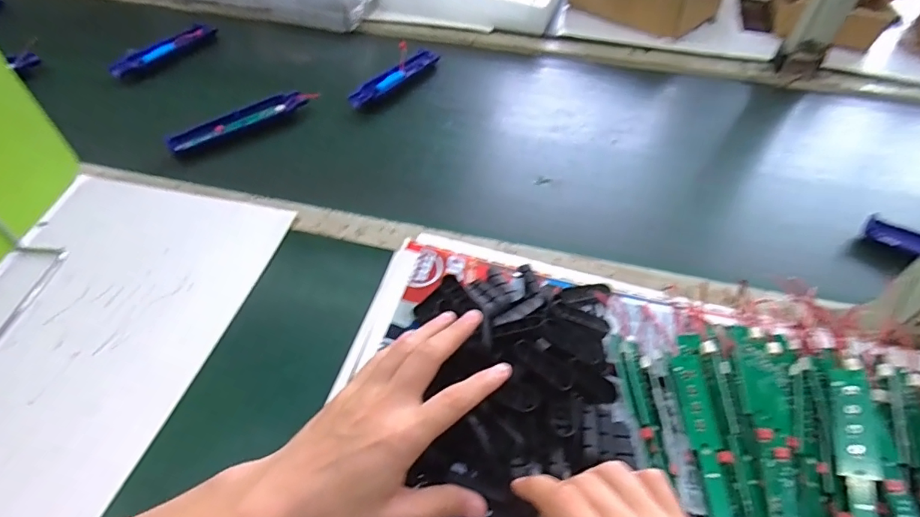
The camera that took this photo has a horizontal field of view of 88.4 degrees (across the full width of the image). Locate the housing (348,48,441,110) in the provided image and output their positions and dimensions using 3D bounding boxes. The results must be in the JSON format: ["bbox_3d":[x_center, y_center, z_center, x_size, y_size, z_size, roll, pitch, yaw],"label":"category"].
[{"bbox_3d":[-0.090,-0.255,0.673,0.031,0.021,0.176,27,55,20],"label":"housing"}]

